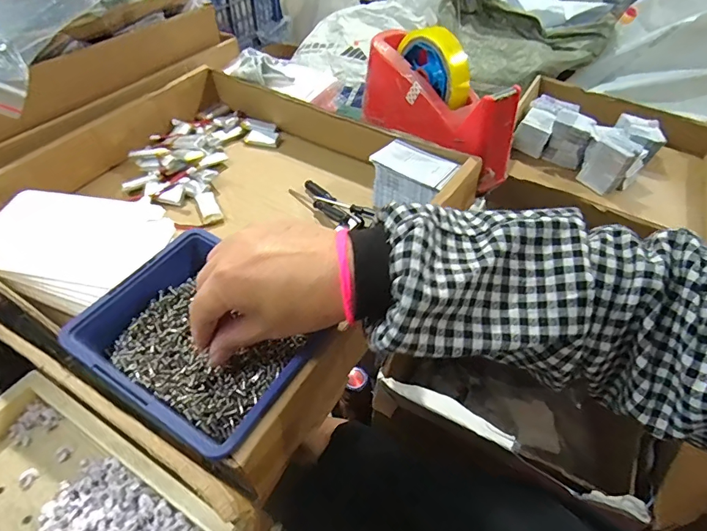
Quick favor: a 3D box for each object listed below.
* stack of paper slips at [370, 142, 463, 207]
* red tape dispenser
[{"bbox_3d":[0.059,-0.088,0.439,0.075,0.041,0.056,26,53,21],"label":"stack of paper slips"},{"bbox_3d":[0.084,-0.178,0.466,0.061,0.102,0.196,-29,55,-24],"label":"red tape dispenser"}]

